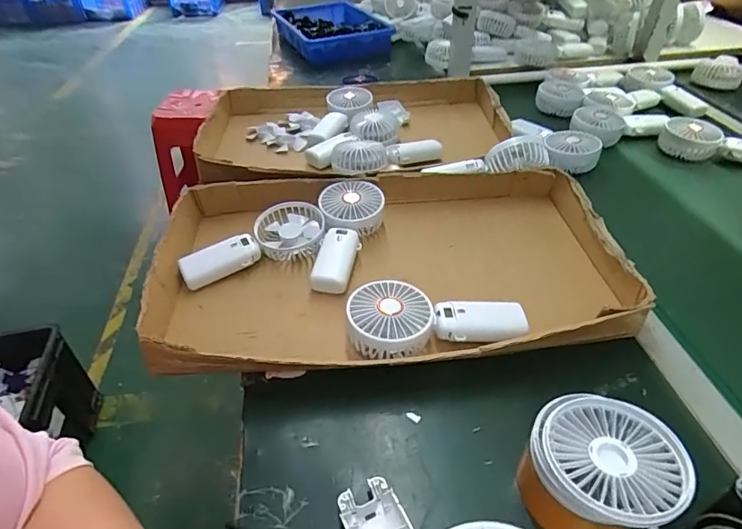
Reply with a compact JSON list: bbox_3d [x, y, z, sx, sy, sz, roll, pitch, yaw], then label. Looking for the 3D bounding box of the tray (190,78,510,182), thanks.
[{"bbox_3d":[-0.023,-0.236,0.835,0.527,0.073,0.381,-8,41,-8],"label":"tray"}]

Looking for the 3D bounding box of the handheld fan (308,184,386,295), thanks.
[{"bbox_3d":[-0.036,-0.036,0.599,0.079,0.038,0.172,8,58,11],"label":"handheld fan"}]

